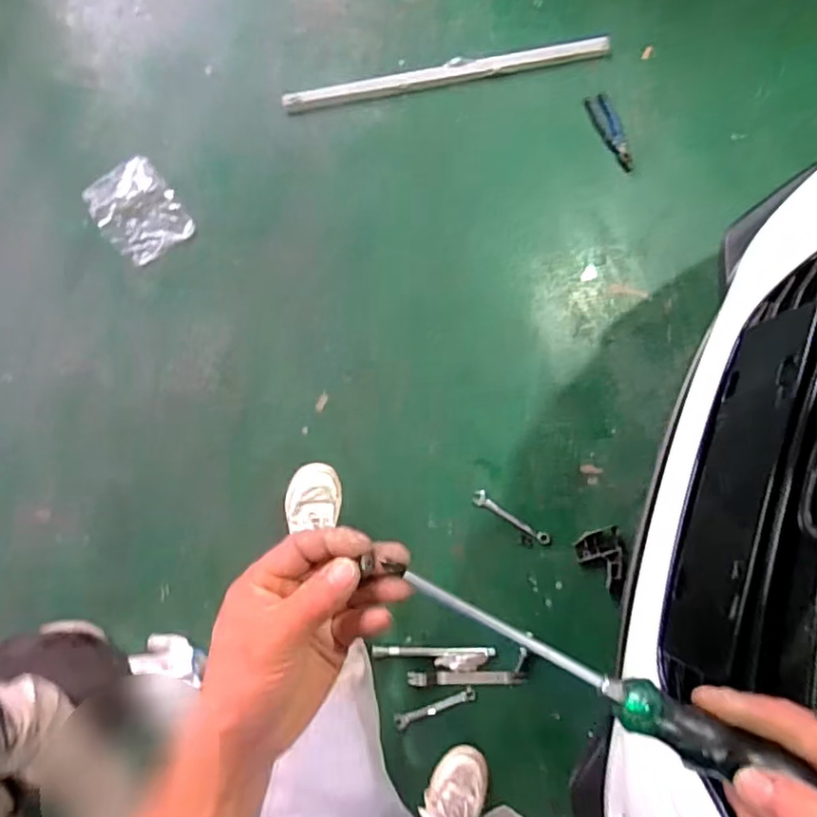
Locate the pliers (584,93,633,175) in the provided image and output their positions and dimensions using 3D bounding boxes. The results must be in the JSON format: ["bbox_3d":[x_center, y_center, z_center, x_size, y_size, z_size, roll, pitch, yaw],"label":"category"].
[{"bbox_3d":[0.473,-0.639,1.432,0.059,0.019,0.191,-25,87,-9],"label":"pliers"}]

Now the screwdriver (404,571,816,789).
[{"bbox_3d":[0.104,0.148,0.330,0.228,0.020,0.024,27,81,6],"label":"screwdriver"}]

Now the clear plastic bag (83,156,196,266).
[{"bbox_3d":[-0.580,-0.422,1.334,0.165,0.027,0.197,-38,89,-9],"label":"clear plastic bag"}]

